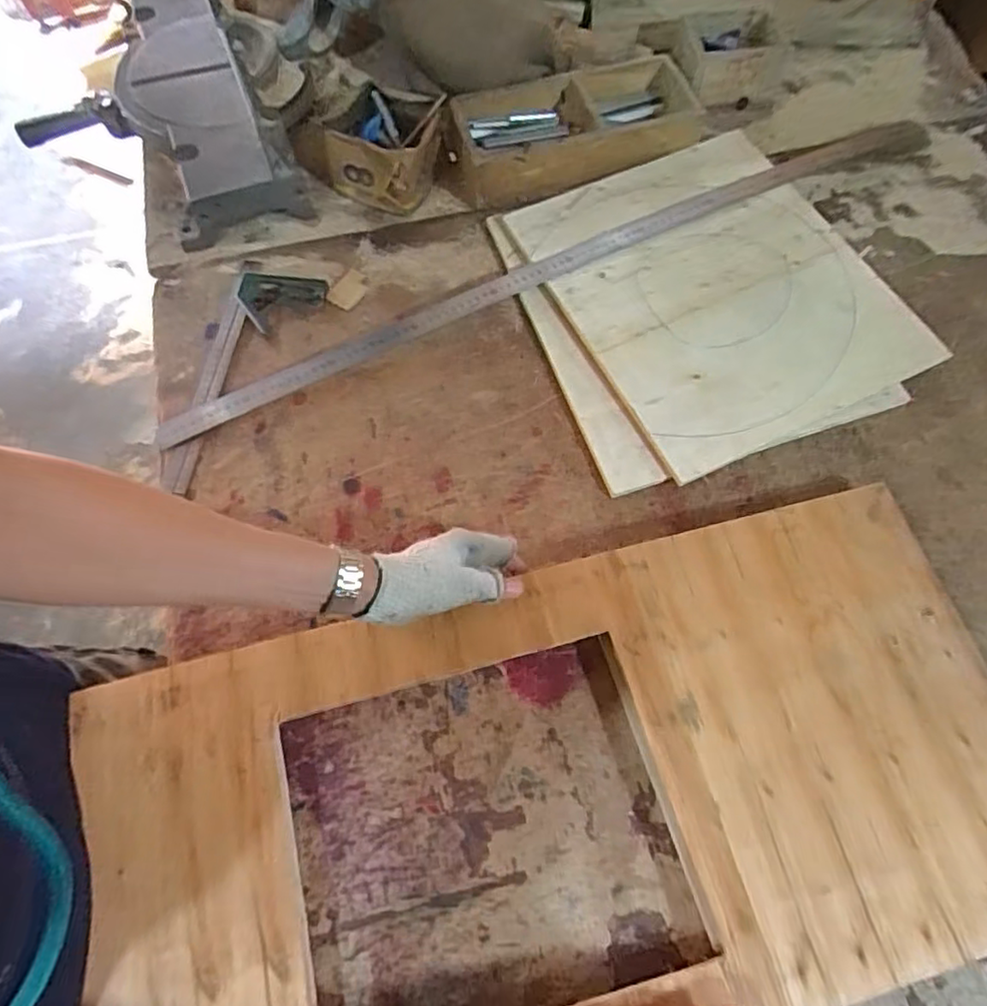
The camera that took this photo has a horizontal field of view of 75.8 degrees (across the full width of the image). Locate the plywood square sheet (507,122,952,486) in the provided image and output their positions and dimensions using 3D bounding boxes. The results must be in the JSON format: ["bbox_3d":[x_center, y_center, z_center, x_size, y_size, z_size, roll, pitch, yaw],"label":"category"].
[{"bbox_3d":[0.240,-0.238,0.696,0.317,0.013,0.373,-27,72,-7],"label":"plywood square sheet"}]

